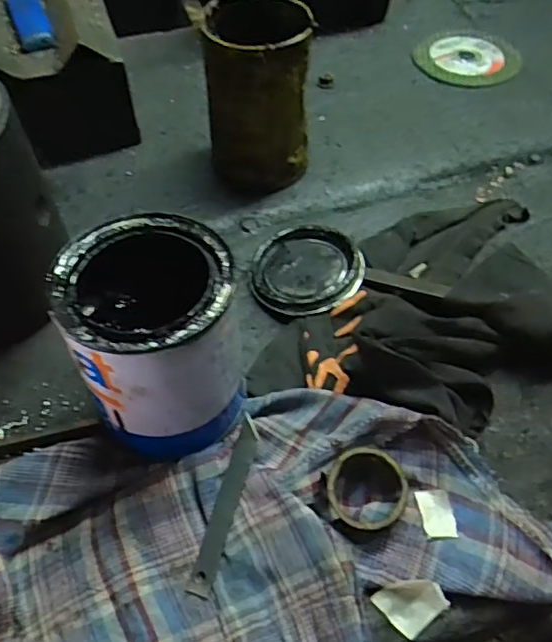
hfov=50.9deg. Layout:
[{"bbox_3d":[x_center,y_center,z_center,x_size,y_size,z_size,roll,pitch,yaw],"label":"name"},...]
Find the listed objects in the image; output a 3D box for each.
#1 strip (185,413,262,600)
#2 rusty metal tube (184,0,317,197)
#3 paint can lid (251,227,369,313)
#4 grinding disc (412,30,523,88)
[{"bbox_3d":[-0.025,0.094,0.299,0.014,0.004,0.089,7,64,22],"label":"strip"},{"bbox_3d":[-0.013,-0.159,0.417,0.074,0.117,0.075,-16,55,-11],"label":"rusty metal tube"},{"bbox_3d":[0.021,-0.033,0.386,0.071,0.019,0.068,0,53,0],"label":"paint can lid"},{"bbox_3d":[0.179,-0.252,0.550,0.091,0.006,0.096,0,53,0],"label":"grinding disc"}]

